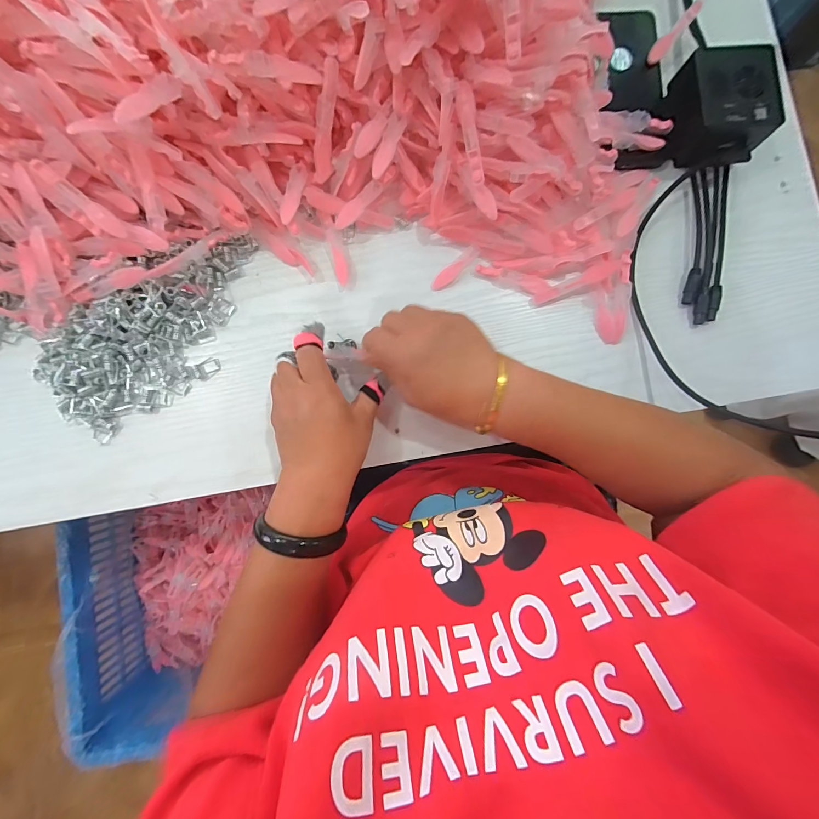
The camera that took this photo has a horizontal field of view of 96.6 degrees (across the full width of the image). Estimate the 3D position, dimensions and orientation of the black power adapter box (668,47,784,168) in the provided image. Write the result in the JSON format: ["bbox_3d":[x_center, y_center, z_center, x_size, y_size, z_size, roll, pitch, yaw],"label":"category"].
[{"bbox_3d":[0.281,-0.270,0.330,0.073,0.048,0.078,-3,85,0],"label":"black power adapter box"}]

